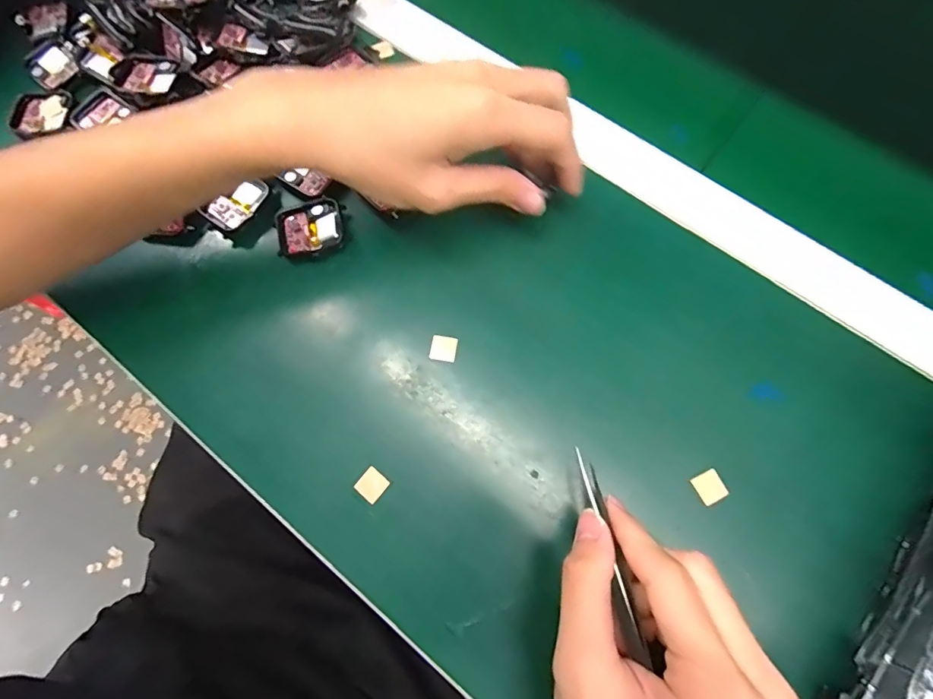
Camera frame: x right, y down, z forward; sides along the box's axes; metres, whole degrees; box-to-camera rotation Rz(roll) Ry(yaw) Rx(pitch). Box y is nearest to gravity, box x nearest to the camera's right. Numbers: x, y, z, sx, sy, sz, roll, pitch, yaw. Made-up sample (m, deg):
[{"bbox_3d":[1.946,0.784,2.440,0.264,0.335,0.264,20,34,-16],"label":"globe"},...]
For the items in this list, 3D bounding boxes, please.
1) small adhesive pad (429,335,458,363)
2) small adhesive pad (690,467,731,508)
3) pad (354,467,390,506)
[{"bbox_3d":[-0.014,-0.001,0.291,0.016,0.004,0.016,9,73,5],"label":"small adhesive pad"},{"bbox_3d":[0.137,0.078,0.263,0.016,0.004,0.016,-27,74,-6],"label":"small adhesive pad"},{"bbox_3d":[-0.055,0.079,0.272,0.016,0.004,0.016,36,77,12],"label":"pad"}]

